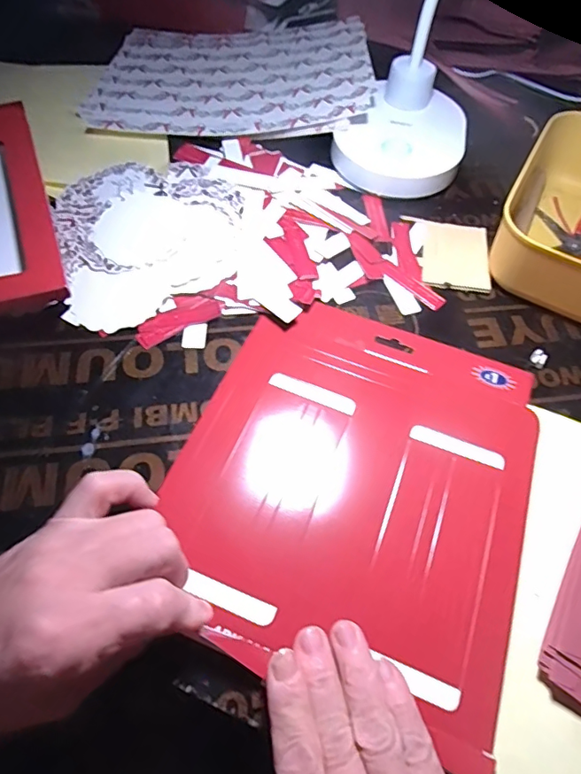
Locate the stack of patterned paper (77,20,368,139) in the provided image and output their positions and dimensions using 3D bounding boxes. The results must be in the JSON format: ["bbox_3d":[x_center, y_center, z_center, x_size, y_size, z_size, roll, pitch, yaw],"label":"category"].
[{"bbox_3d":[-0.055,-0.321,0.498,0.265,0.029,0.198,4,58,1],"label":"stack of patterned paper"}]

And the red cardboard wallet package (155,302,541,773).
[{"bbox_3d":[0.040,0.050,0.299,0.197,0.013,0.230,20,60,10],"label":"red cardboard wallet package"}]

